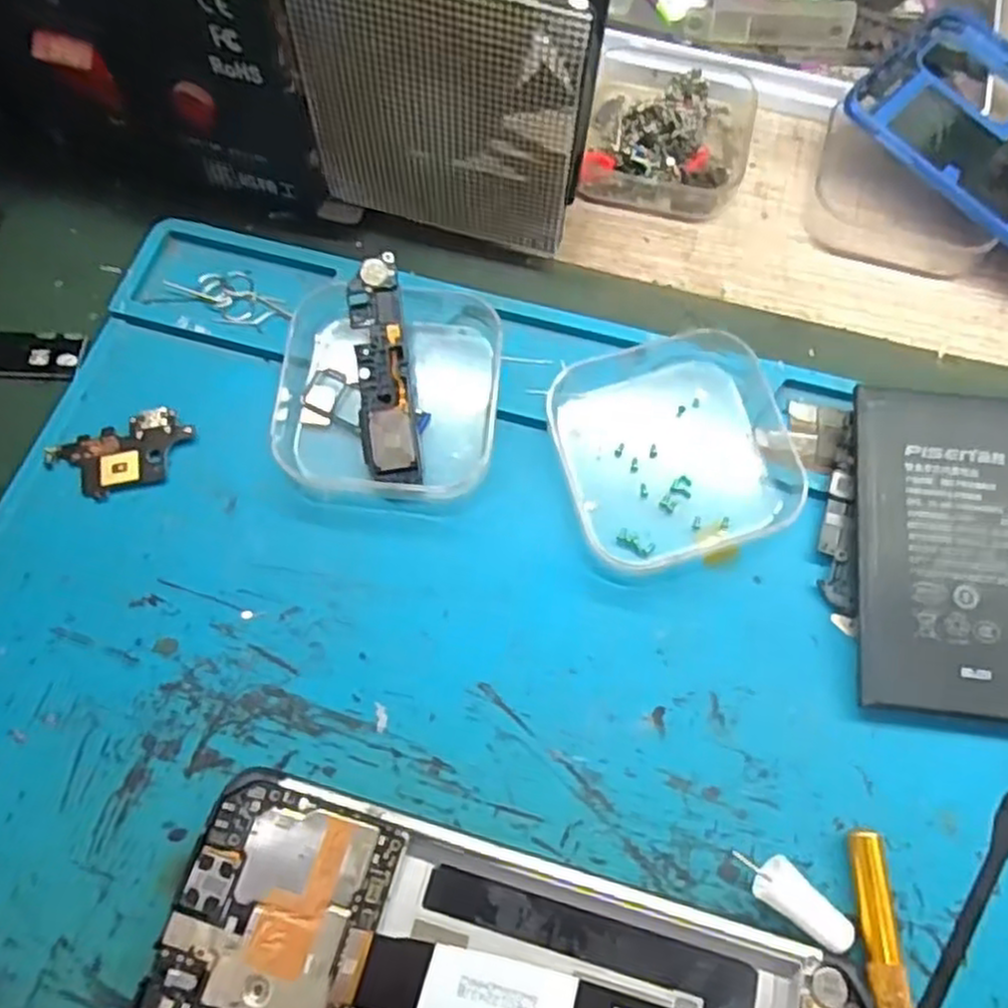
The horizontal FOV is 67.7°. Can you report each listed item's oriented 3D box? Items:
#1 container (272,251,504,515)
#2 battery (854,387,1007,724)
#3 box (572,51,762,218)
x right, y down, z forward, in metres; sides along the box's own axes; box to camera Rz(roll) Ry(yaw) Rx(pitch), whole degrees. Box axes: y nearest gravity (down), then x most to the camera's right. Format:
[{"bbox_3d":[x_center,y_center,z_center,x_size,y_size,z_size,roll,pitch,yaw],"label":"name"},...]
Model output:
[{"bbox_3d":[-0.033,-0.036,0.218,0.062,0.023,0.069,2,68,1],"label":"container"},{"bbox_3d":[0.129,0.011,0.202,0.064,0.004,0.090,4,75,4],"label":"battery"},{"bbox_3d":[0.059,-0.134,0.268,0.057,0.019,0.063,14,68,6],"label":"box"}]

